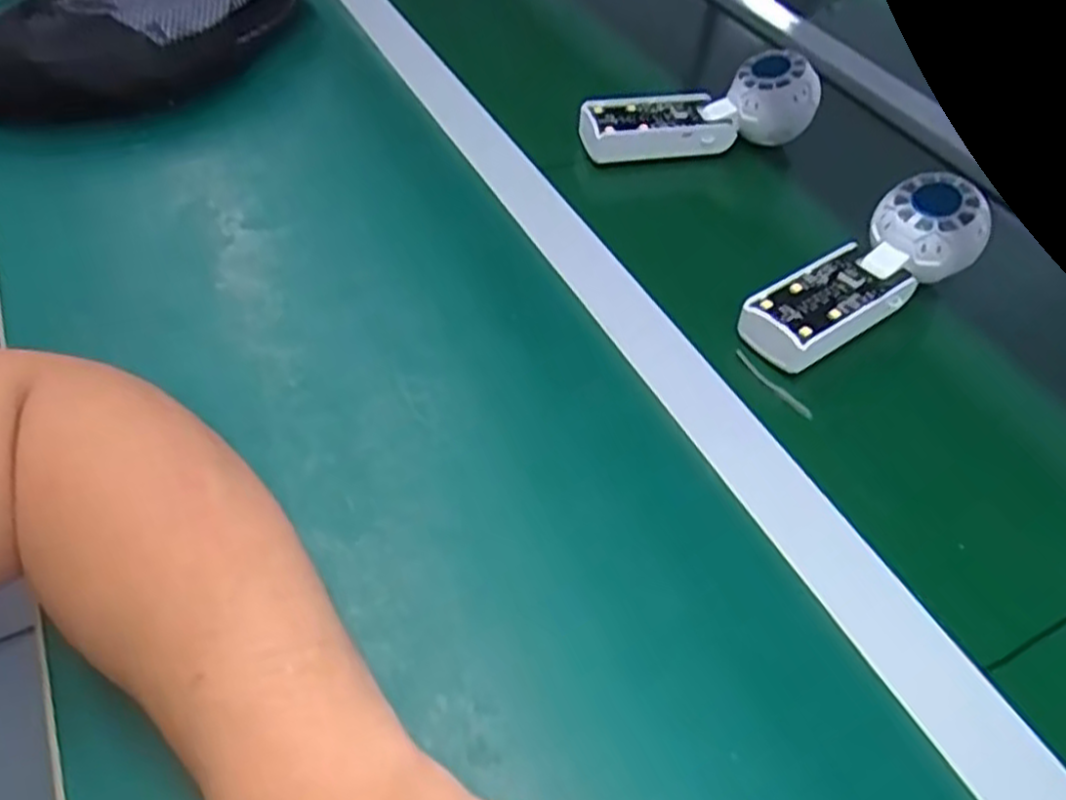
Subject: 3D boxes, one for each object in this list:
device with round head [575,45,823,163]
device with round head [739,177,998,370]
[{"bbox_3d":[0.118,-0.205,0.536,0.164,0.052,0.046,-13,54,-10],"label":"device with round head"},{"bbox_3d":[0.189,-0.075,0.434,0.145,0.048,0.060,-31,59,-21],"label":"device with round head"}]

